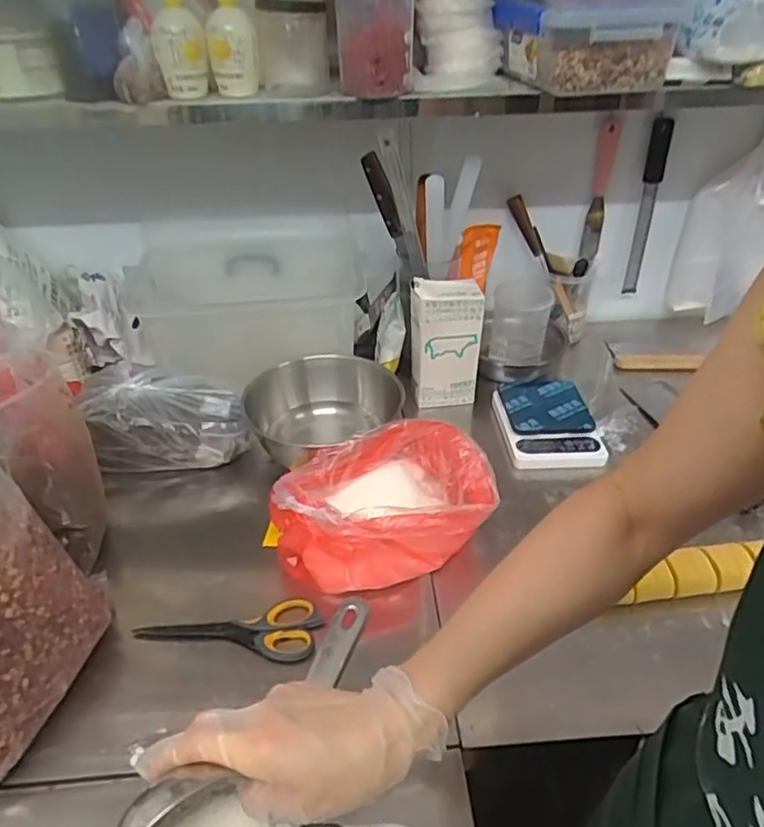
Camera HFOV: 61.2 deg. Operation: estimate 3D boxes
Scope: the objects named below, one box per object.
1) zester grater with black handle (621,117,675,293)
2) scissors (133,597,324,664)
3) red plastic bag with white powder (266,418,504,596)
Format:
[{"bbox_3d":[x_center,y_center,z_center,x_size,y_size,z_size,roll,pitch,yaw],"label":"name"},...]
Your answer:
[{"bbox_3d":[0.460,-0.352,1.129,0.033,0.301,0.021,-9,35,-11],"label":"zester grater with black handle"},{"bbox_3d":[-0.166,0.227,0.701,0.194,0.007,0.075,3,36,6],"label":"scissors"},{"bbox_3d":[-0.002,0.107,0.774,0.256,0.111,0.153,-9,37,-12],"label":"red plastic bag with white powder"}]

